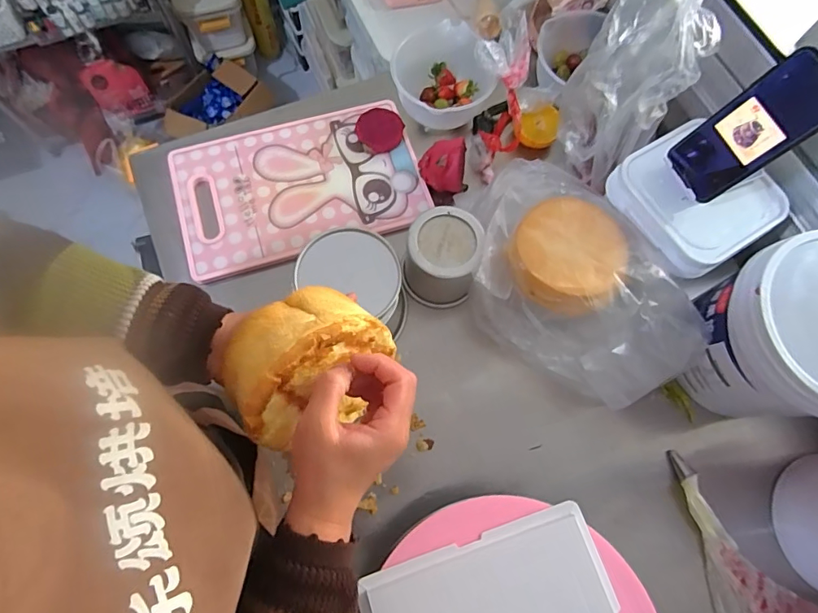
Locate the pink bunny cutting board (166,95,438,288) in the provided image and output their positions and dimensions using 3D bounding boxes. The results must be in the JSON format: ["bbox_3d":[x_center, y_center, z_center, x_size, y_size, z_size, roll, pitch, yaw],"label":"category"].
[{"bbox_3d":[-0.163,-0.182,0.702,0.354,0.009,0.221,-16,73,-7],"label":"pink bunny cutting board"}]

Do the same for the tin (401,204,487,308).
[{"bbox_3d":[0.042,-0.068,0.621,0.097,0.092,0.106,9,72,1],"label":"tin"}]

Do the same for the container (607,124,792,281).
[{"bbox_3d":[0.354,-0.133,0.583,0.165,0.059,0.172,-32,76,-11],"label":"container"}]

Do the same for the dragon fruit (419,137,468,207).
[{"bbox_3d":[0.053,-0.200,0.680,0.066,0.064,0.068,-20,74,-8],"label":"dragon fruit"}]

